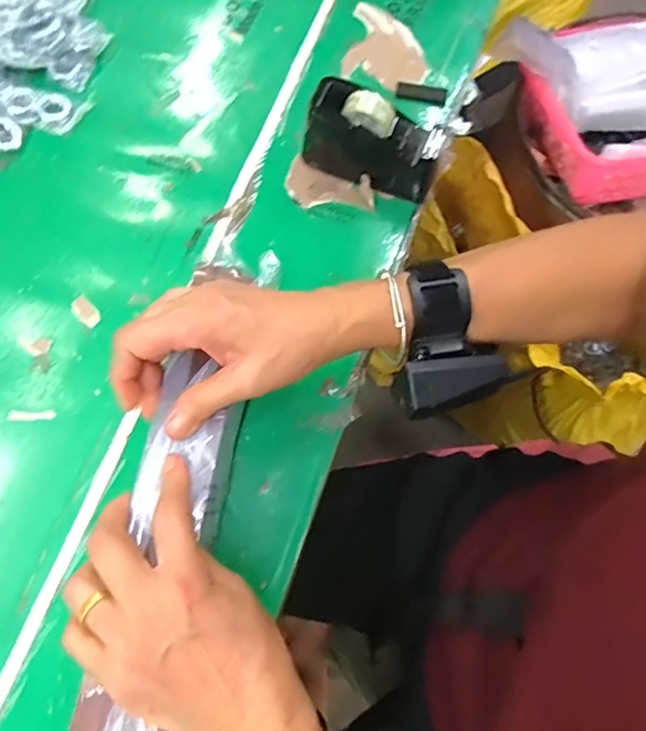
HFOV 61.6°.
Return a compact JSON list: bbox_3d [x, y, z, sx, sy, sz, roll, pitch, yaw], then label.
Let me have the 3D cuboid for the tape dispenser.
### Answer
[{"bbox_3d":[0.042,-0.191,0.457,0.116,0.068,0.049,26,74,5],"label":"tape dispenser"}]

